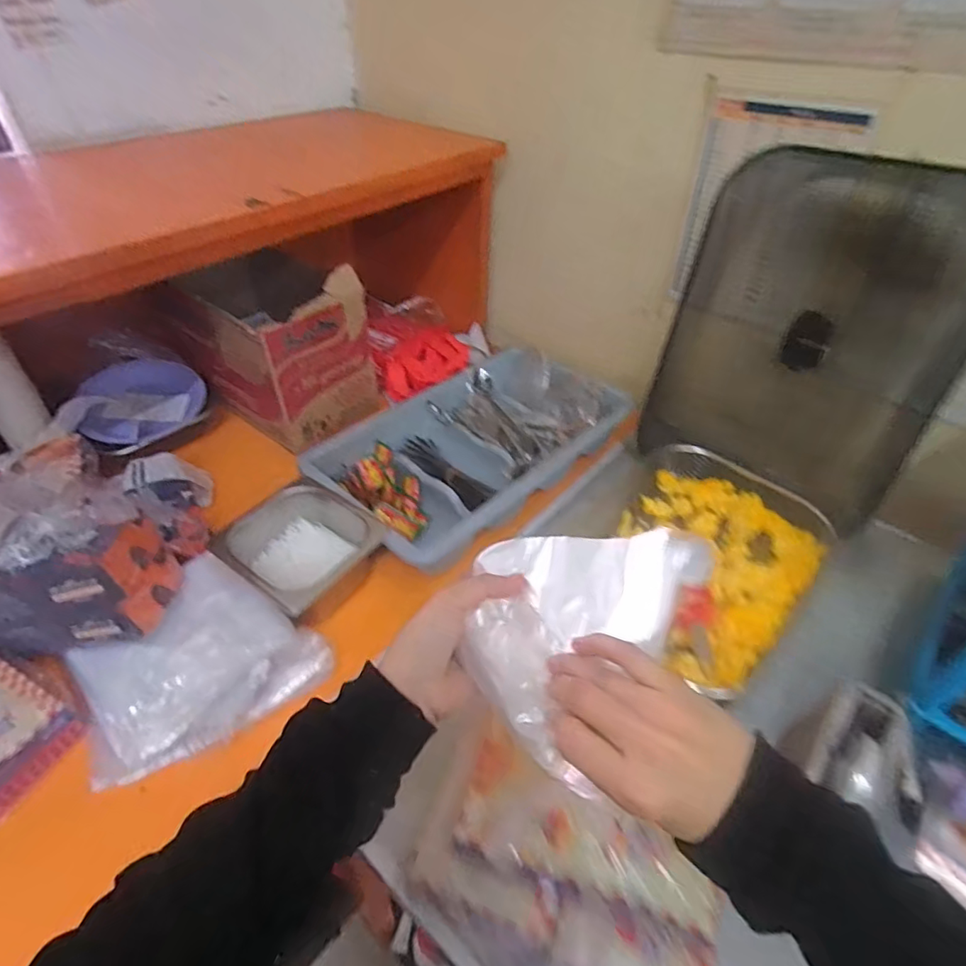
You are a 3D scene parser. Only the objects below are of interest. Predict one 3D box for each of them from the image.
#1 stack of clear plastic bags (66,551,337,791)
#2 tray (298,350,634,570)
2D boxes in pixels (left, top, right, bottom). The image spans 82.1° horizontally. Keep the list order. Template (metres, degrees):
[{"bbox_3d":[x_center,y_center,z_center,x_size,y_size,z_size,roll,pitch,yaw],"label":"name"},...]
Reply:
[{"bbox_3d":[-0.345,0.219,0.645,0.266,0.072,0.234,31,58,18],"label":"stack of clear plastic bags"},{"bbox_3d":[-0.016,-0.061,0.894,0.296,0.090,0.475,33,51,29],"label":"tray"}]

